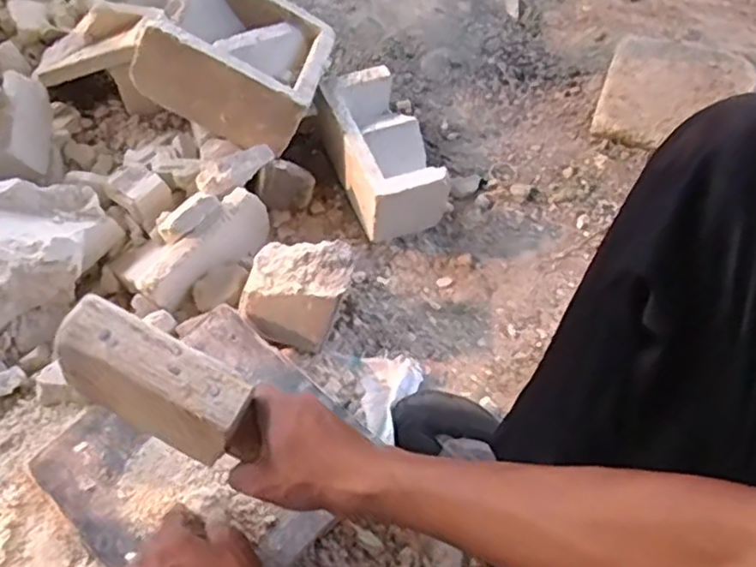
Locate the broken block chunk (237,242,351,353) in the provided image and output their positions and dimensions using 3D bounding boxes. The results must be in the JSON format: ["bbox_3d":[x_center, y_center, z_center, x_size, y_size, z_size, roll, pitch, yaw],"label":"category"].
[{"bbox_3d":[-0.090,0.007,0.765,0.113,0.072,0.103,13,60,3],"label":"broken block chunk"}]

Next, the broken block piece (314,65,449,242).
[{"bbox_3d":[0.004,-0.171,0.889,0.111,0.103,0.201,-18,63,-14],"label":"broken block piece"}]

